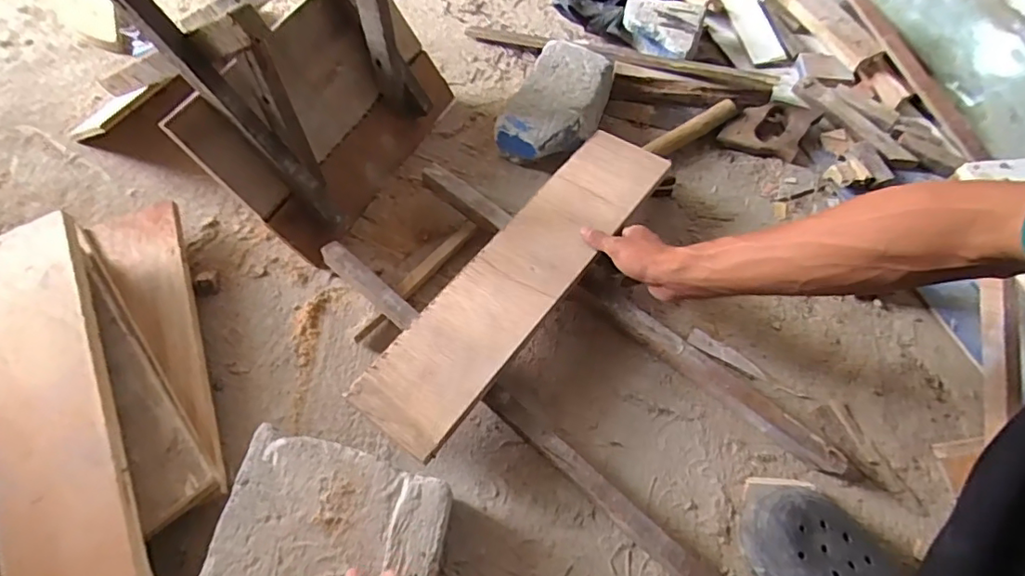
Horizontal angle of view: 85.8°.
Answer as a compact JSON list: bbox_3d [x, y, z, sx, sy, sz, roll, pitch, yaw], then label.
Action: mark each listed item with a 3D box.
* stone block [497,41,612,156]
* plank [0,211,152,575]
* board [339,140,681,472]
[{"bbox_3d":[0.070,-0.265,0.815,0.122,0.080,0.212,23,63,10],"label":"stone block"},{"bbox_3d":[-0.451,0.136,0.537,0.120,0.019,0.476,-27,68,-6],"label":"plank"},{"bbox_3d":[0.015,-0.024,0.642,0.113,0.013,0.471,35,67,16],"label":"board"}]

